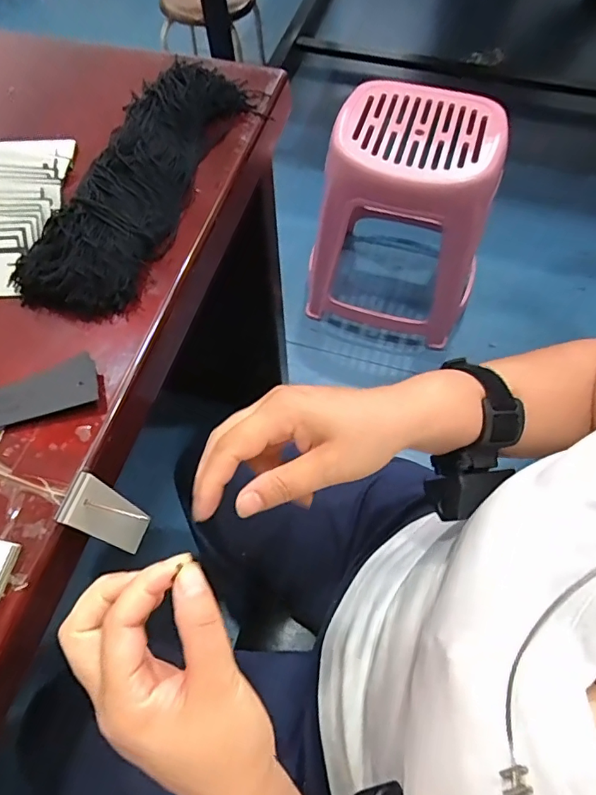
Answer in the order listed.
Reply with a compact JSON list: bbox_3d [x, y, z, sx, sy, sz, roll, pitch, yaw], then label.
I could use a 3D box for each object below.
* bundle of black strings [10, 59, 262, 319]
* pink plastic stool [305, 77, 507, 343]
[{"bbox_3d":[-0.130,-0.194,0.424,0.093,0.025,0.287,18,65,10],"label":"bundle of black strings"},{"bbox_3d":[0.232,-0.390,1.101,0.349,0.428,0.302,14,64,8],"label":"pink plastic stool"}]

